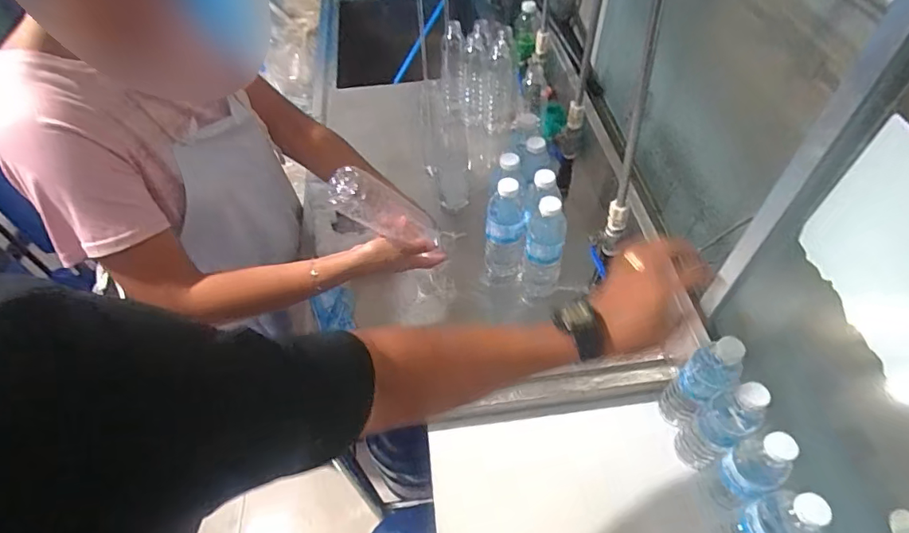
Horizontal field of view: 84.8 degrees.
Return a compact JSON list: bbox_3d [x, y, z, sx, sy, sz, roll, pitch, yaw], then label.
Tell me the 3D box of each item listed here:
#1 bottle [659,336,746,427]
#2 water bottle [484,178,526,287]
[{"bbox_3d":[0.348,0.171,0.717,0.054,0.201,0.059,-1,53,1],"label":"bottle"},{"bbox_3d":[0.084,-0.052,0.846,0.062,0.216,0.059,5,53,5],"label":"water bottle"}]

